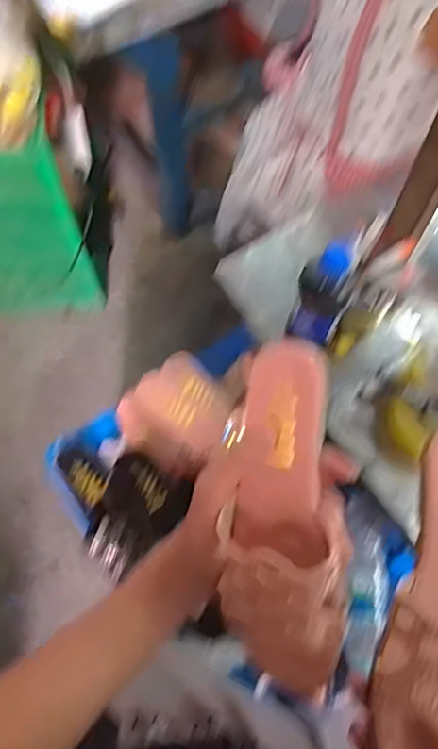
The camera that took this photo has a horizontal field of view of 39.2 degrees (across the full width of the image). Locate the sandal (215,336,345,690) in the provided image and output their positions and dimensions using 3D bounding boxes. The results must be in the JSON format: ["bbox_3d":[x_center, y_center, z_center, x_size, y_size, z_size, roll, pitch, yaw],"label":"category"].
[{"bbox_3d":[0.045,0.092,0.414,0.082,0.054,0.224,1,78,-1],"label":"sandal"}]

